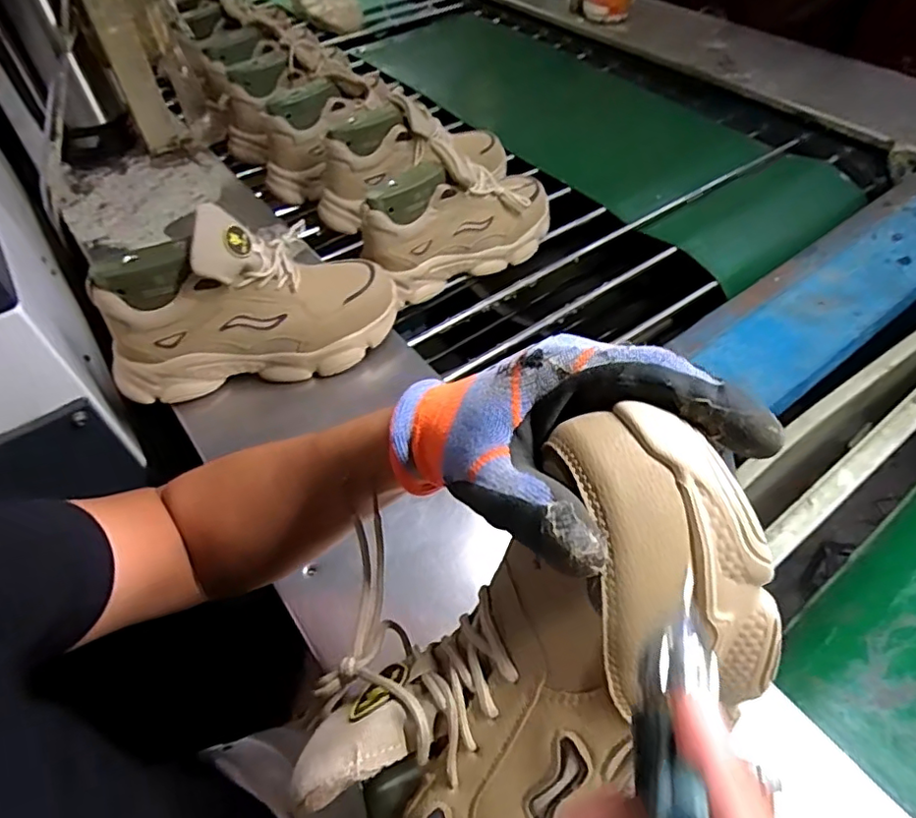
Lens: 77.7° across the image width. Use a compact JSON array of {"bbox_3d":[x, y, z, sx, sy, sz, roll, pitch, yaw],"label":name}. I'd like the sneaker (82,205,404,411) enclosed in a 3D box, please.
[{"bbox_3d":[-0.215,-0.104,0.590,0.289,0.168,0.105,-14,52,-8],"label":"sneaker"}]

